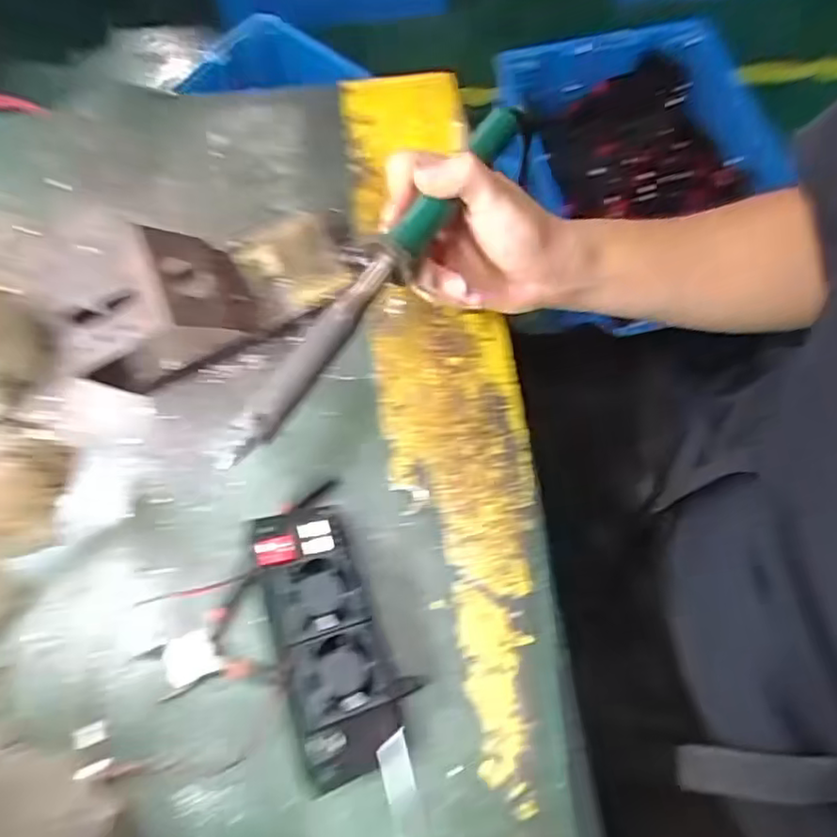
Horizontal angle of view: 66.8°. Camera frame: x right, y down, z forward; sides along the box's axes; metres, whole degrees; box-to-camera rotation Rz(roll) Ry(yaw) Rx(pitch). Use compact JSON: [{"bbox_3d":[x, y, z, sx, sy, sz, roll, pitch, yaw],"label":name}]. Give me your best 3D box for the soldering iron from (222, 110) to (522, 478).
[{"bbox_3d":[-0.018,-0.081,0.345,0.019,0.016,0.249,33,73,11],"label":"soldering iron"}]

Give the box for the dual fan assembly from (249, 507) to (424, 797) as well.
[{"bbox_3d":[-0.050,0.116,0.347,0.065,0.040,0.144,-22,71,-9],"label":"dual fan assembly"}]

